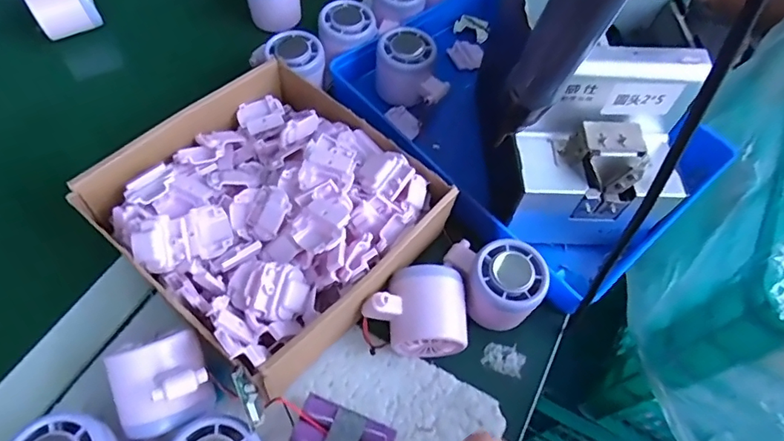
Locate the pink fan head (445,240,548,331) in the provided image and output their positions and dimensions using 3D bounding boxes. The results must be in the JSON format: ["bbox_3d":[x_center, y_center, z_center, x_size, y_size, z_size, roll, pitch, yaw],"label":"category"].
[{"bbox_3d":[0.075,0.047,0.386,0.076,0.054,0.059,37,65,17],"label":"pink fan head"}]

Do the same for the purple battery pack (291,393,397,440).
[{"bbox_3d":[-0.032,0.145,0.336,0.063,0.022,0.034,20,61,8],"label":"purple battery pack"}]

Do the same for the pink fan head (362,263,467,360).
[{"bbox_3d":[0.019,0.066,0.368,0.071,0.052,0.058,12,60,3],"label":"pink fan head"}]

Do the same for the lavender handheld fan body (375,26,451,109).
[{"bbox_3d":[0.020,-0.143,0.480,0.073,0.052,0.055,18,61,7],"label":"lavender handheld fan body"}]

